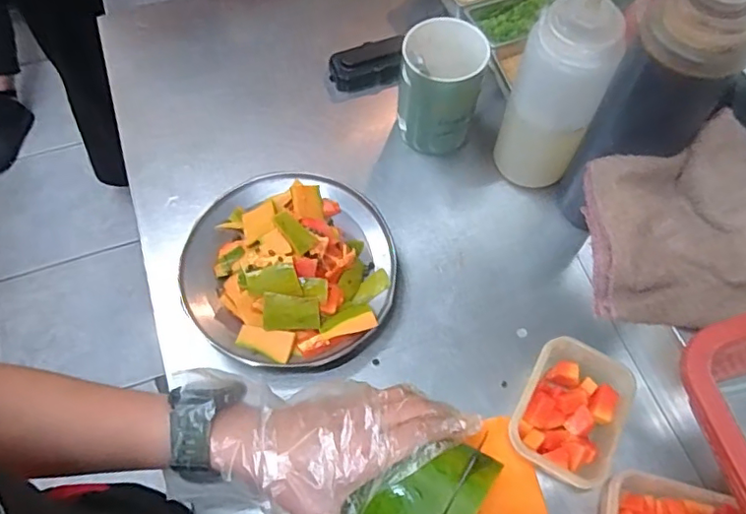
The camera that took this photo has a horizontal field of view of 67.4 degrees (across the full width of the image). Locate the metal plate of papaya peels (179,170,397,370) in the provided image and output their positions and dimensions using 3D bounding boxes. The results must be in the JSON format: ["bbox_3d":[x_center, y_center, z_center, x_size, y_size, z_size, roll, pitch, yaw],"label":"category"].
[{"bbox_3d":[-0.080,0.003,0.526,0.193,0.056,0.197,0,63,0],"label":"metal plate of papaya peels"}]

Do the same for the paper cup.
[{"bbox_3d":[0.070,-0.178,0.593,0.079,0.117,0.079,0,63,0],"label":"paper cup"}]

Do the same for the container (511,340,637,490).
[{"bbox_3d":[0.164,0.132,0.473,0.082,0.048,0.107,26,66,13],"label":"container"}]

